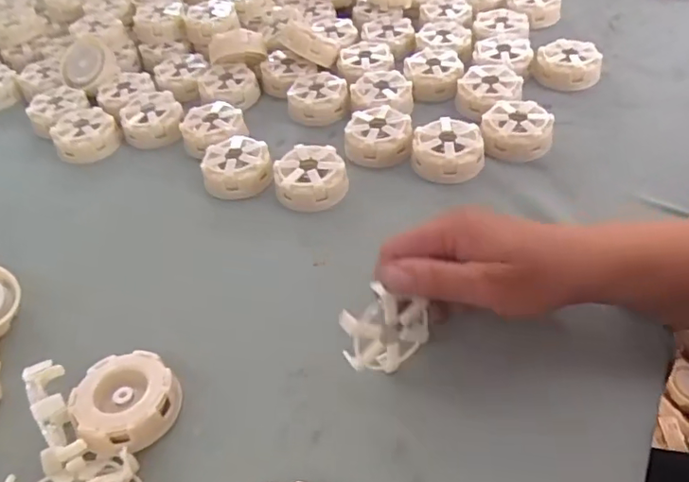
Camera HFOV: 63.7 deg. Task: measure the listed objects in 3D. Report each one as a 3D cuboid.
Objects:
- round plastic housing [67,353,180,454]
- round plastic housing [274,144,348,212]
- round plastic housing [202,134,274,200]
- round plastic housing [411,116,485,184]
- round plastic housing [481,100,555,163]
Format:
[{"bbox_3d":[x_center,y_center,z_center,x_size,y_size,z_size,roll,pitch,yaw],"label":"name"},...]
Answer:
[{"bbox_3d":[-0.134,0.097,0.338,0.062,0.025,0.059,-4,45,4],"label":"round plastic housing"},{"bbox_3d":[-0.030,-0.054,0.482,0.060,0.030,0.053,-12,45,-4],"label":"round plastic housing"},{"bbox_3d":[-0.096,-0.066,0.498,0.059,0.028,0.059,-4,45,4],"label":"round plastic housing"},{"bbox_3d":[0.090,-0.079,0.492,0.057,0.035,0.057,-4,45,4],"label":"round plastic housing"},{"bbox_3d":[0.154,-0.099,0.500,0.059,0.031,0.059,-4,45,4],"label":"round plastic housing"}]

